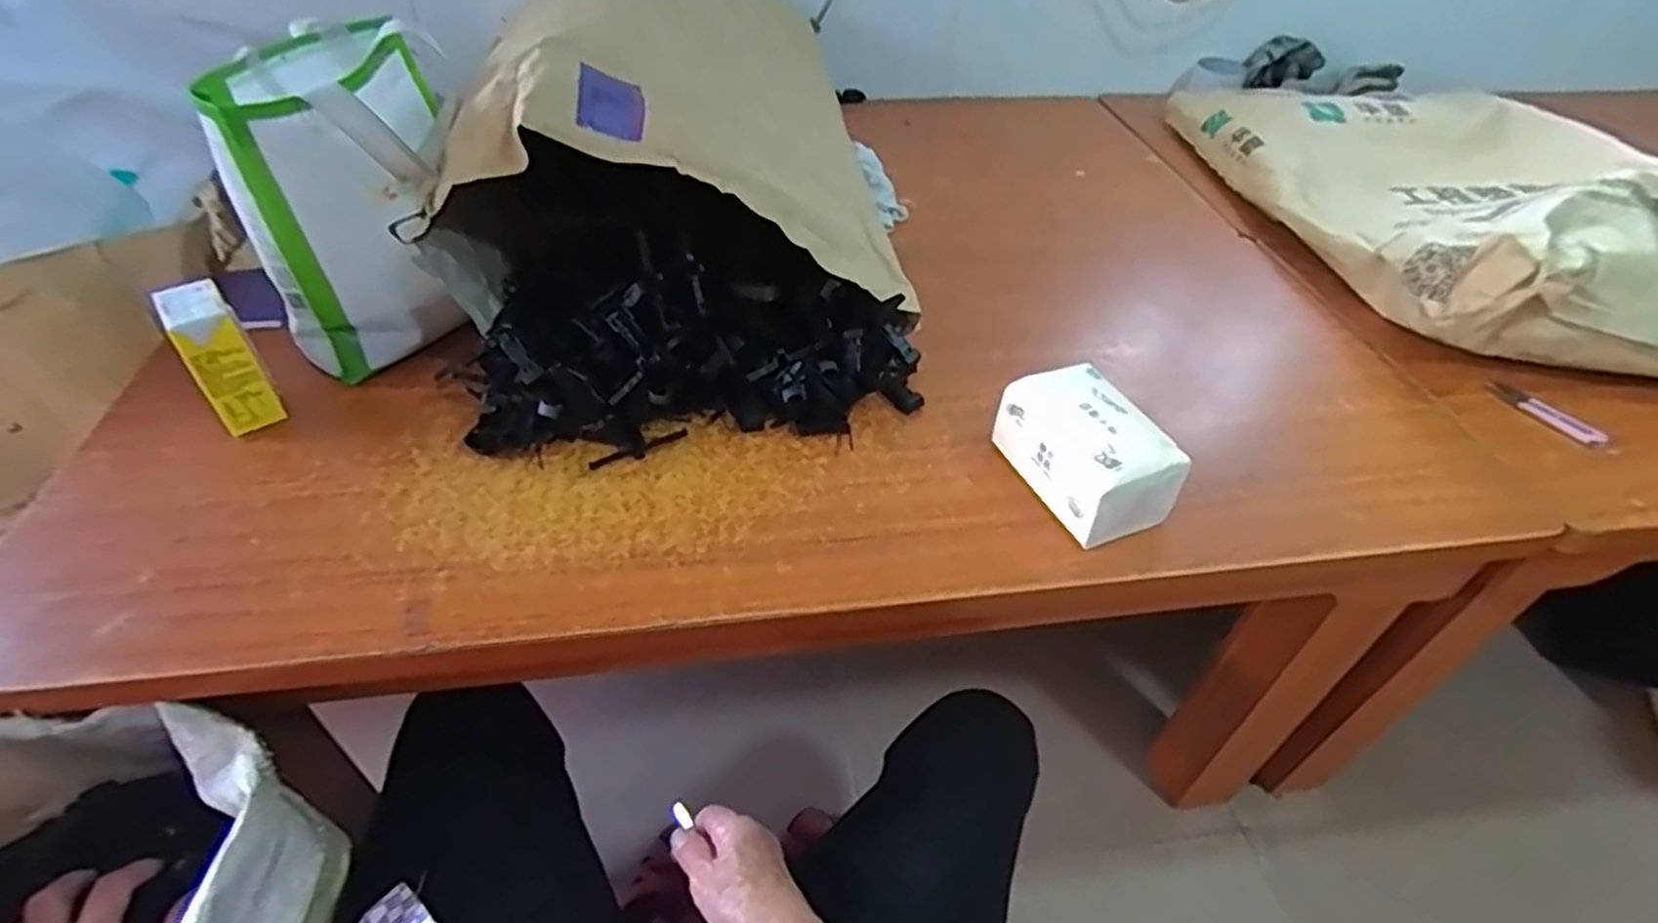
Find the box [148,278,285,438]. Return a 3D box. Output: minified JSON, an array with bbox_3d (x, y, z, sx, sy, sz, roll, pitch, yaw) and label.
[{"bbox_3d":[-0.507,-0.084,0.655,0.046,0.115,0.061,-29,52,-30],"label":"box"}]

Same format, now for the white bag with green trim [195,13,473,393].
[{"bbox_3d":[-0.409,-0.232,0.699,0.132,0.245,0.194,-5,44,-8],"label":"white bag with green trim"}]

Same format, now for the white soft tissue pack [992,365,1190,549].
[{"bbox_3d":[0.204,-0.010,0.636,0.079,0.083,0.136,-15,47,-19],"label":"white soft tissue pack"}]

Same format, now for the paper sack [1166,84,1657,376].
[{"bbox_3d":[0.809,-0.339,0.964,0.507,0.141,0.671,0,44,-4],"label":"paper sack"}]

